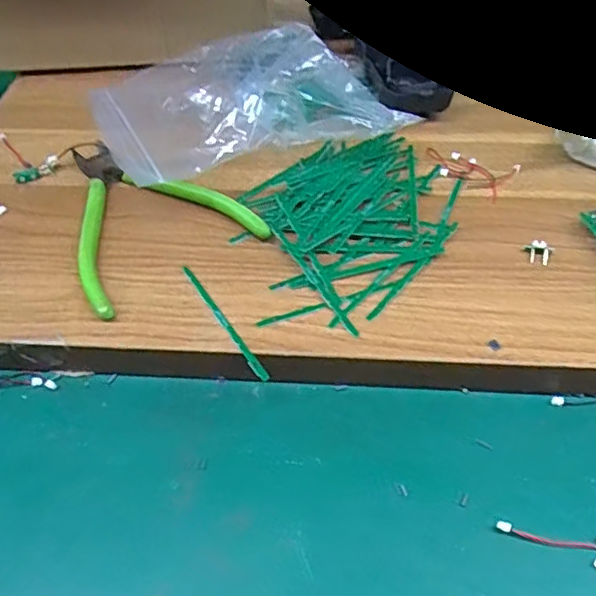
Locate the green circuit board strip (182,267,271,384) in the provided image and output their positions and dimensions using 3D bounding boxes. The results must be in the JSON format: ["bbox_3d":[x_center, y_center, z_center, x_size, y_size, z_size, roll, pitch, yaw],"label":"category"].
[{"bbox_3d":[-0.038,0.011,0.311,0.004,0.006,0.086,-26,53,-20],"label":"green circuit board strip"}]

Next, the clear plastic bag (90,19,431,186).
[{"bbox_3d":[-0.035,-0.143,0.391,0.191,0.046,0.122,-25,53,-20],"label":"clear plastic bag"}]

